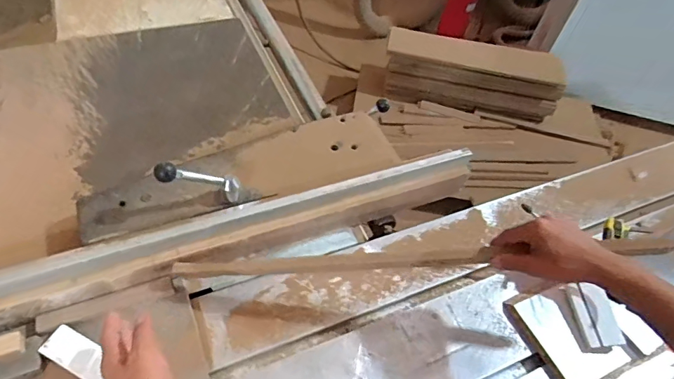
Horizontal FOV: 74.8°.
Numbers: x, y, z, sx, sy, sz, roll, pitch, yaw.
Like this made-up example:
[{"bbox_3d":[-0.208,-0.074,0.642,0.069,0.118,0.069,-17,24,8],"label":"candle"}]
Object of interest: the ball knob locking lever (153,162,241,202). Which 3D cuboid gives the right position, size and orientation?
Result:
[{"bbox_3d":[-0.202,-0.015,0.657,0.141,0.039,0.027,18,37,-44],"label":"ball knob locking lever"}]

